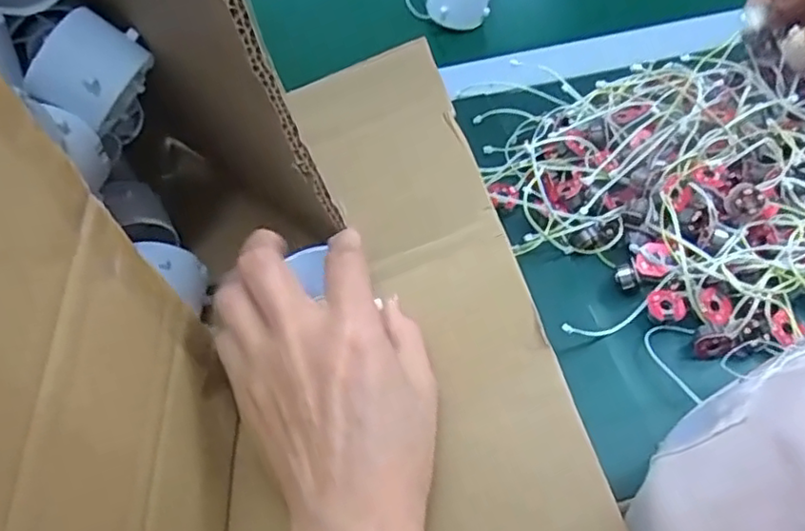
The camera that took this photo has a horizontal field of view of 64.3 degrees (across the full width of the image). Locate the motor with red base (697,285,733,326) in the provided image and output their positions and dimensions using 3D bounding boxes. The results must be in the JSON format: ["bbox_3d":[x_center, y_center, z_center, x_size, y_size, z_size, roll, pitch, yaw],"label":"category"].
[{"bbox_3d":[0.174,0.023,0.358,0.019,0.011,0.016,31,62,23],"label":"motor with red base"}]

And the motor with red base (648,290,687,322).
[{"bbox_3d":[0.149,0.023,0.360,0.019,0.008,0.016,17,57,16],"label":"motor with red base"}]

